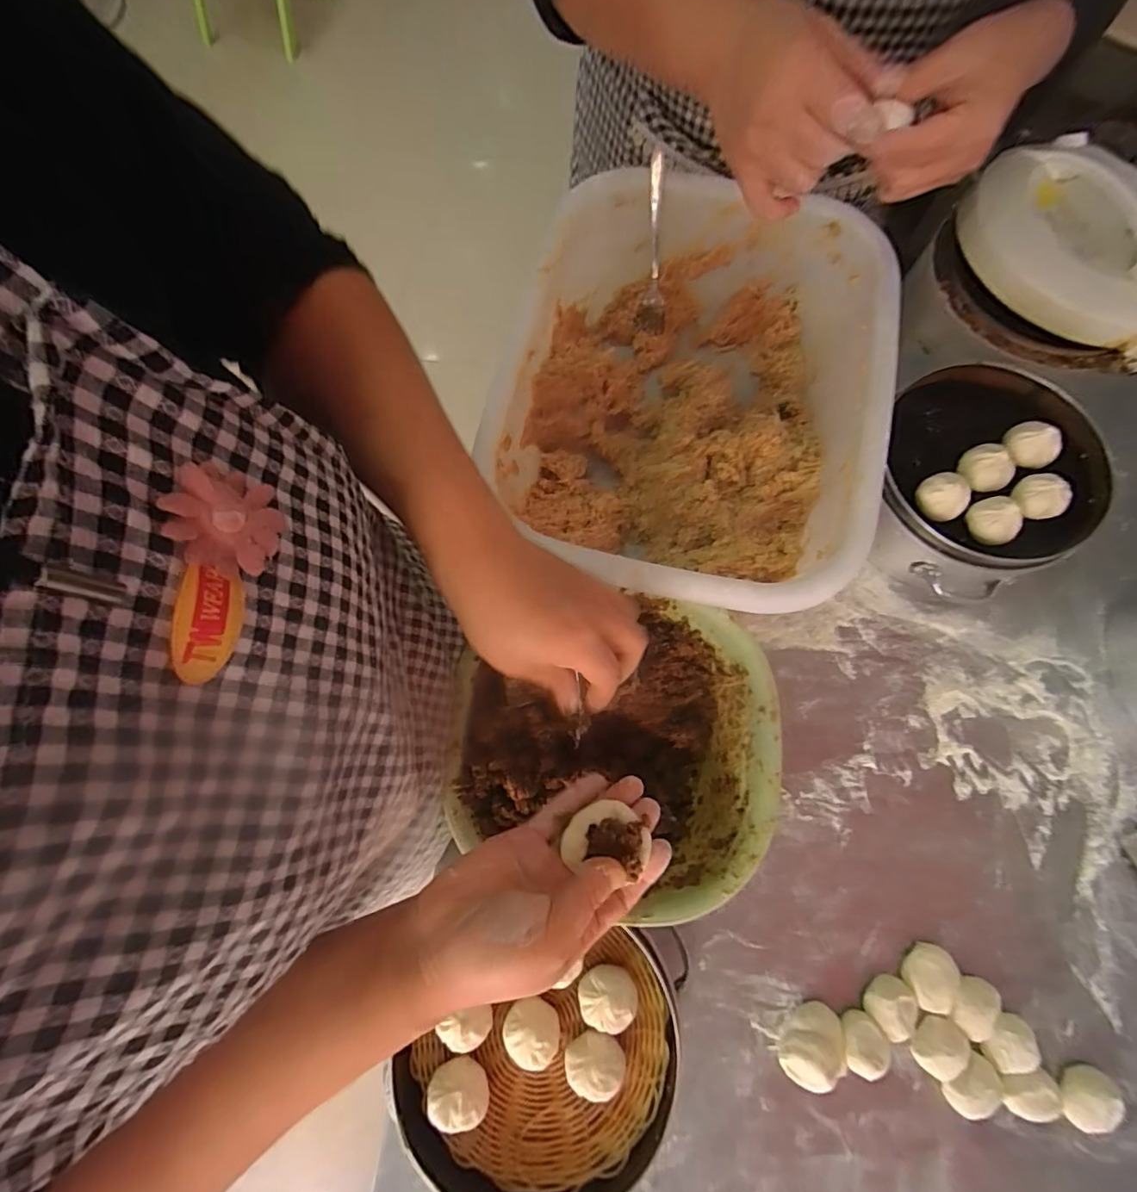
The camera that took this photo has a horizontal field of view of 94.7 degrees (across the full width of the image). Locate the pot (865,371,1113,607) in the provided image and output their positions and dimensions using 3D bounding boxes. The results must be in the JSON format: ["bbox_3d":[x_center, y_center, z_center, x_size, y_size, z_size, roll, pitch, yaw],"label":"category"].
[{"bbox_3d":[0.379,-0.104,0.476,0.179,0.080,0.207,17,79,7],"label":"pot"}]

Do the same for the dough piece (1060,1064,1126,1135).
[{"bbox_3d":[0.383,0.369,0.384,0.045,0.016,0.032,-34,78,-4],"label":"dough piece"}]

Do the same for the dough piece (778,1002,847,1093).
[{"bbox_3d":[0.185,0.337,0.390,0.043,0.023,0.053,25,80,9],"label":"dough piece"}]

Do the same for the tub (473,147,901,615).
[{"bbox_3d":[0.105,-0.171,0.473,0.286,0.141,0.380,13,79,6],"label":"tub"}]

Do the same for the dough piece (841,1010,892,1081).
[{"bbox_3d":[0.221,0.337,0.393,0.034,0.019,0.036,-1,77,3],"label":"dough piece"}]

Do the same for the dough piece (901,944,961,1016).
[{"bbox_3d":[0.281,0.296,0.407,0.036,0.017,0.044,30,81,9],"label":"dough piece"}]

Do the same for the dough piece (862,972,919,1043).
[{"bbox_3d":[0.249,0.316,0.402,0.037,0.019,0.034,-1,77,3],"label":"dough piece"}]

